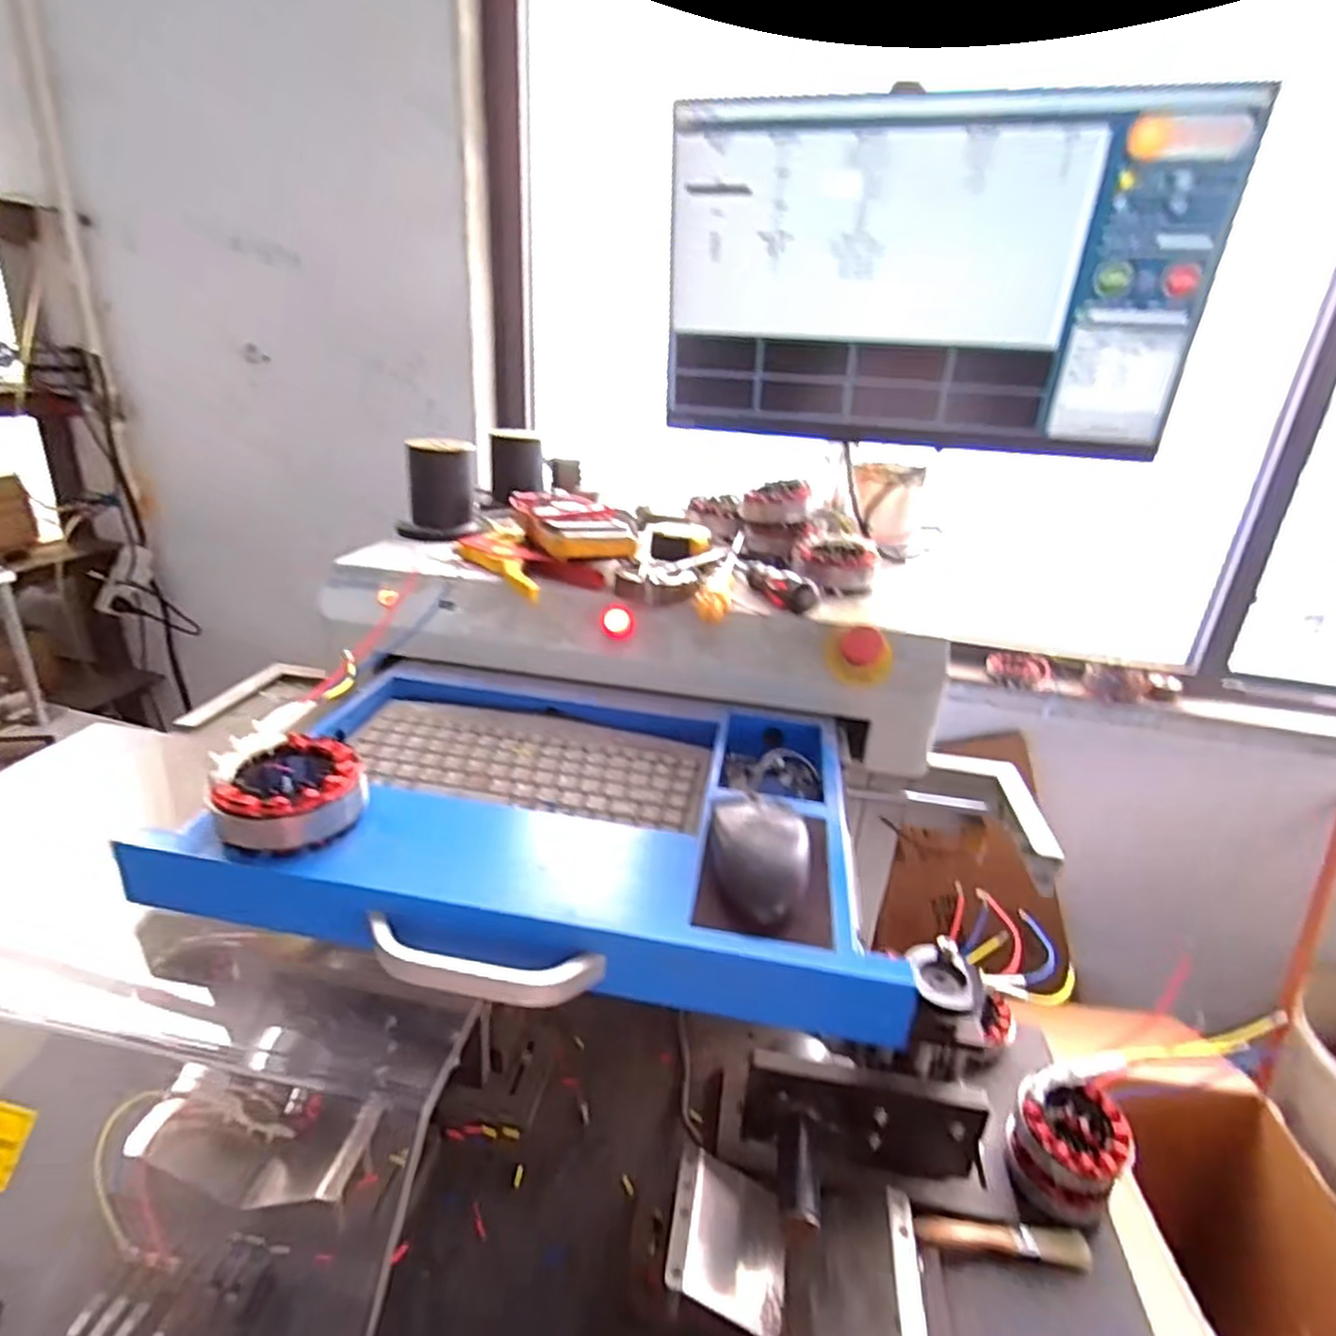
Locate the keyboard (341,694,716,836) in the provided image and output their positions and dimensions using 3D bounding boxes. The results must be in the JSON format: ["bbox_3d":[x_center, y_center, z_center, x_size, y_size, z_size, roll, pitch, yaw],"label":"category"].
[{"bbox_3d":[-0.113,0.072,0.598,0.289,0.015,0.134,6,24,5],"label":"keyboard"}]

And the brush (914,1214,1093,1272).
[{"bbox_3d":[0.278,0.476,0.604,0.146,0.017,0.027,5,24,2],"label":"brush"}]

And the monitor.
[{"bbox_3d":[0.235,-0.356,0.676,0.481,0.275,0.053,9,25,11],"label":"monitor"}]

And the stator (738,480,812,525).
[{"bbox_3d":[0.126,-0.198,0.861,0.078,0.042,0.064,6,24,4],"label":"stator"}]

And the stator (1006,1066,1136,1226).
[{"bbox_3d":[0.353,0.421,0.643,0.090,0.075,0.089,3,24,-1],"label":"stator"}]

